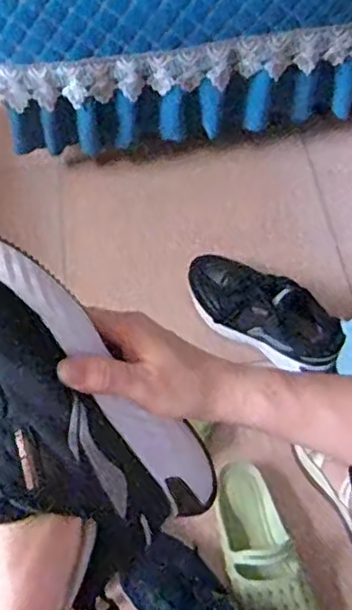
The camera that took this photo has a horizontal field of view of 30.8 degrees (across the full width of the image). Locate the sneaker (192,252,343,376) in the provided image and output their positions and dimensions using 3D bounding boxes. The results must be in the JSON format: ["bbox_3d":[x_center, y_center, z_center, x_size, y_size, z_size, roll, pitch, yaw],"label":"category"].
[{"bbox_3d":[0.135,0.015,1.036,0.300,0.113,0.105,31,65,35],"label":"sneaker"}]

